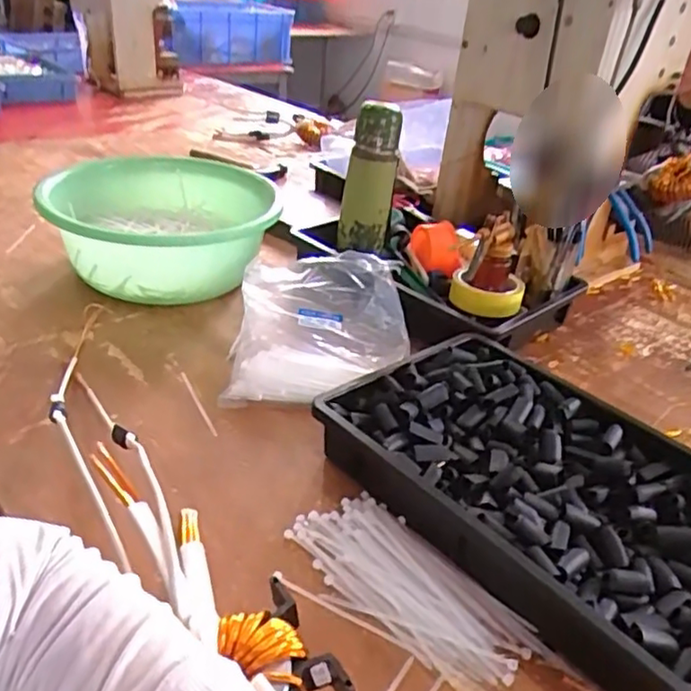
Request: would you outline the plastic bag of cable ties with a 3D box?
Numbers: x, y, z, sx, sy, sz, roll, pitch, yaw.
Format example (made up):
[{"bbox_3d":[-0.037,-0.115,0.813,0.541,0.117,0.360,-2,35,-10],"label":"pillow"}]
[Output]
[{"bbox_3d":[-0.028,-0.020,0.756,0.196,0.089,0.241,6,30,0],"label":"plastic bag of cable ties"}]

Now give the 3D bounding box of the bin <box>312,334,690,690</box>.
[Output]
[{"bbox_3d":[0.173,0.123,0.578,0.241,0.072,0.358,-20,39,-37],"label":"bin"}]

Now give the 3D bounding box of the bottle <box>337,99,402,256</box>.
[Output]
[{"bbox_3d":[0.031,-0.217,0.880,0.069,0.193,0.084,5,30,-1],"label":"bottle"}]

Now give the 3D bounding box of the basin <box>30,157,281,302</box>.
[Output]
[{"bbox_3d":[-0.247,-0.157,0.906,0.274,0.125,0.288,3,30,-4],"label":"basin"}]

